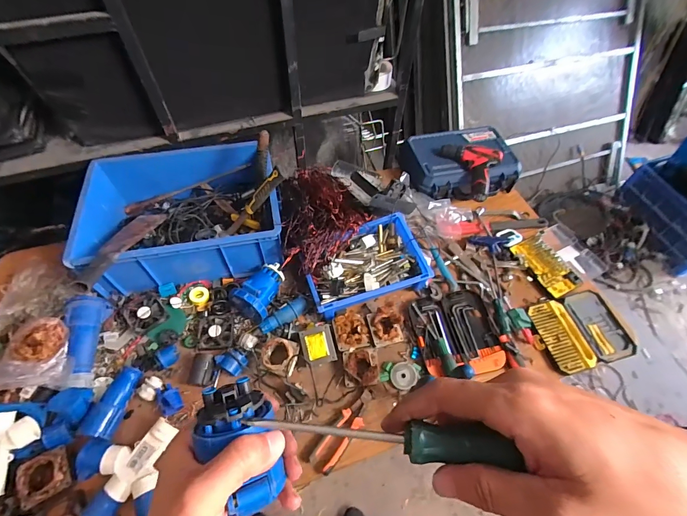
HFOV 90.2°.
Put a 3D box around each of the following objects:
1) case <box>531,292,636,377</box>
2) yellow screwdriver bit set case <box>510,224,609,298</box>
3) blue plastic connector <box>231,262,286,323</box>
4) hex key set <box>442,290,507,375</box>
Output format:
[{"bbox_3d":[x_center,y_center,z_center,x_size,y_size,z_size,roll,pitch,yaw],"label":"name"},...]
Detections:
[{"bbox_3d":[0.630,0.188,0.904,0.243,0.029,0.184,-12,57,-11],"label":"case"},{"bbox_3d":[0.653,-0.010,1.022,0.248,0.027,0.189,-25,60,-18],"label":"yellow screwdriver bit set case"},{"bbox_3d":[-0.205,0.079,0.882,0.101,0.116,0.139,28,58,16],"label":"blue plastic connector"},{"bbox_3d":[0.335,0.182,0.877,0.118,0.031,0.210,-3,55,-5],"label":"hex key set"}]

